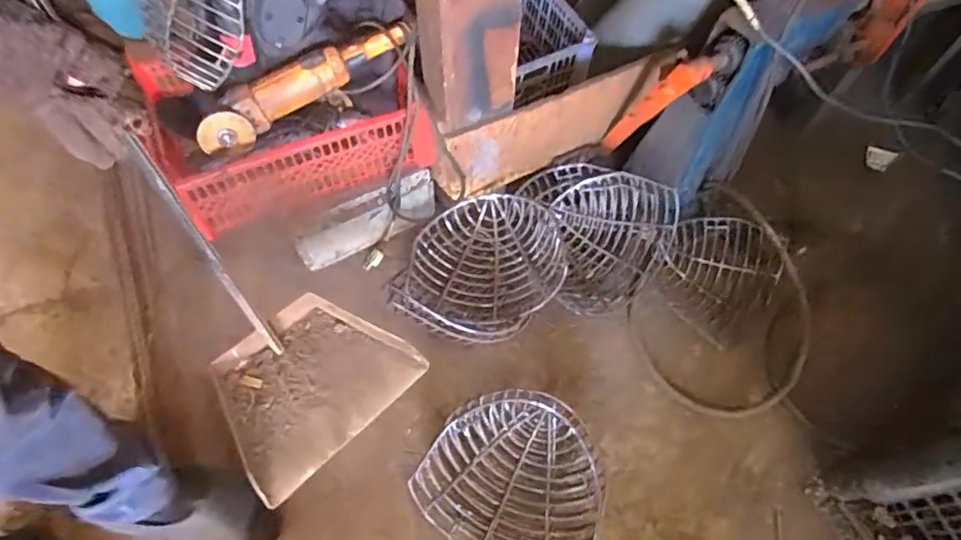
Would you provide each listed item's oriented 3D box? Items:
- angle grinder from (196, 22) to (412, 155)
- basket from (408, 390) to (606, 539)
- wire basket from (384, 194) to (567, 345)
[{"bbox_3d":[-0.291,-0.303,0.913,0.365,0.085,0.074,-29,65,-17],"label":"angle grinder"},{"bbox_3d":[0.058,0.326,0.893,0.286,0.088,0.253,20,60,11],"label":"basket"},{"bbox_3d":[0.005,-0.006,1.026,0.259,0.099,0.333,34,64,16],"label":"wire basket"}]

